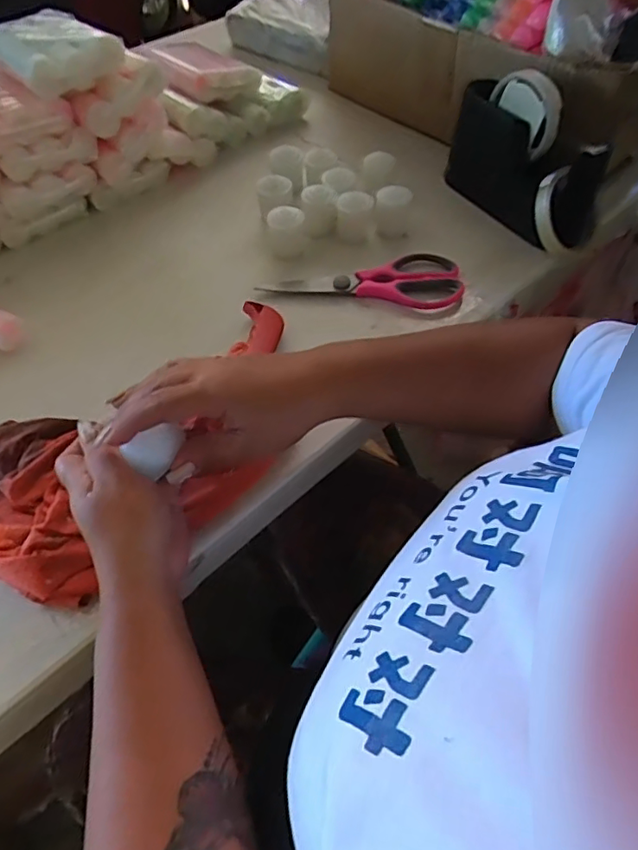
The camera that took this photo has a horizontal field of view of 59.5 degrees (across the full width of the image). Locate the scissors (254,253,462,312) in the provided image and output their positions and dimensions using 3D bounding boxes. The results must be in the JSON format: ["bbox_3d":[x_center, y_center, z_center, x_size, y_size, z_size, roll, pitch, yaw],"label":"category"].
[{"bbox_3d":[0.046,-0.157,0.566,0.193,0.016,0.075,9,56,6],"label":"scissors"}]

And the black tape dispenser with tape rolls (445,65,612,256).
[{"bbox_3d":[0.215,-0.283,0.592,0.059,0.121,0.181,-31,61,-20],"label":"black tape dispenser with tape rolls"}]

